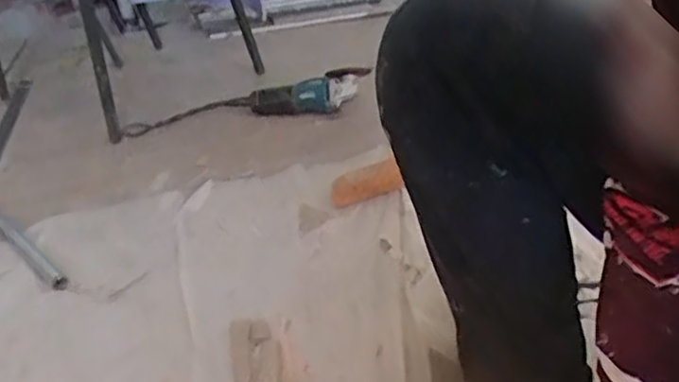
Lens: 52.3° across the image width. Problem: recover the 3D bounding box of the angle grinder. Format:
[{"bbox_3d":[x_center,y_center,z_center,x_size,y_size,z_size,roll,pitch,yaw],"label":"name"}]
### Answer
[{"bbox_3d":[-0.066,-0.211,1.504,0.250,0.079,0.110,-3,29,4],"label":"angle grinder"}]

